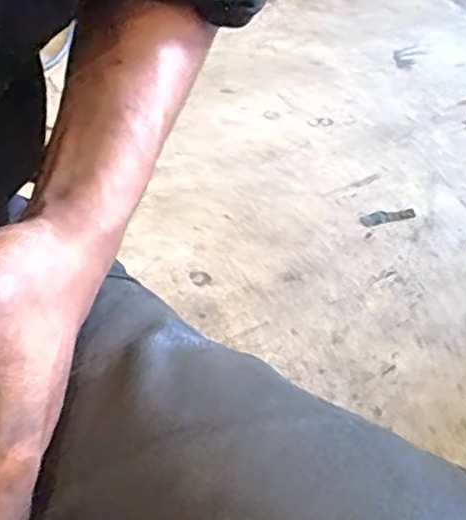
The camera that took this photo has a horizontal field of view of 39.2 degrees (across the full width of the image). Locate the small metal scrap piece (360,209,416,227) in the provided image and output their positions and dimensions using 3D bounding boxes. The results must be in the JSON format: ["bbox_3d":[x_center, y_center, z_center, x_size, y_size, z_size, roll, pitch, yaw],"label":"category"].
[{"bbox_3d":[0.188,-0.053,0.795,0.065,0.004,0.019,-7,46,-5],"label":"small metal scrap piece"}]

